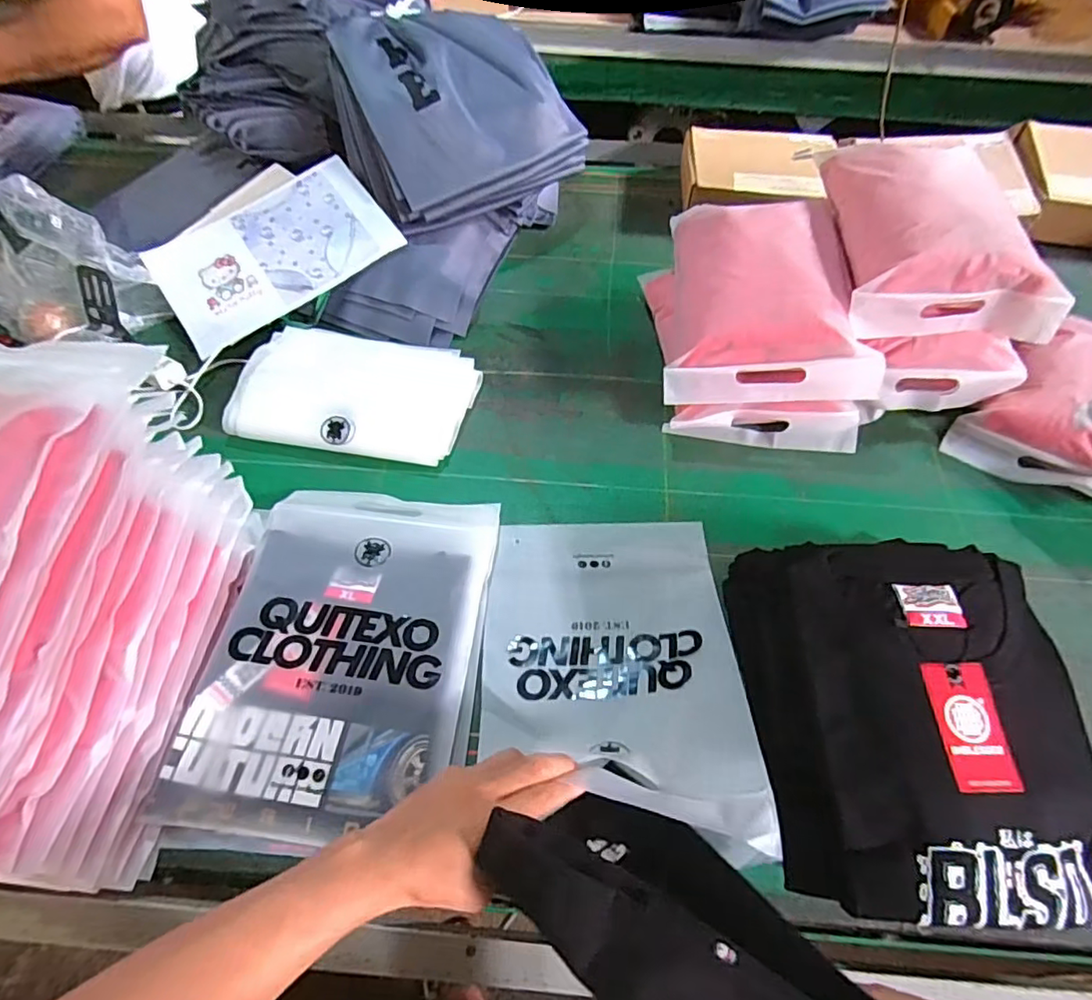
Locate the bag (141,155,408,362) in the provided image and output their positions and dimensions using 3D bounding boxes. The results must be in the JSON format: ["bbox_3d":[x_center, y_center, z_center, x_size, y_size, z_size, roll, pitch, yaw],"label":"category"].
[{"bbox_3d":[-0.396,-0.363,0.854,0.323,0.013,0.215,-34,74,-5],"label":"bag"}]

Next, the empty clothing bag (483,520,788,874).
[{"bbox_3d":[0.061,0.133,0.553,0.237,0.125,0.331,3,56,1],"label":"empty clothing bag"}]

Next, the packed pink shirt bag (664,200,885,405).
[{"bbox_3d":[0.275,-0.263,0.735,0.241,0.086,0.311,4,56,2],"label":"packed pink shirt bag"}]

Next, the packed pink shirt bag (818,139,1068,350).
[{"bbox_3d":[0.484,-0.332,0.722,0.239,0.098,0.303,6,56,3],"label":"packed pink shirt bag"}]

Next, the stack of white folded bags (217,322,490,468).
[{"bbox_3d":[-0.244,-0.133,0.748,0.284,0.055,0.186,11,57,6],"label":"stack of white folded bags"}]

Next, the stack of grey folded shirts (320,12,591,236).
[{"bbox_3d":[-0.129,-0.585,0.865,0.339,0.115,0.292,-34,100,-17],"label":"stack of grey folded shirts"}]

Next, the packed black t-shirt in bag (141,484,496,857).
[{"bbox_3d":[-0.189,0.134,0.569,0.241,0.051,0.345,5,56,2],"label":"packed black t-shirt in bag"}]

